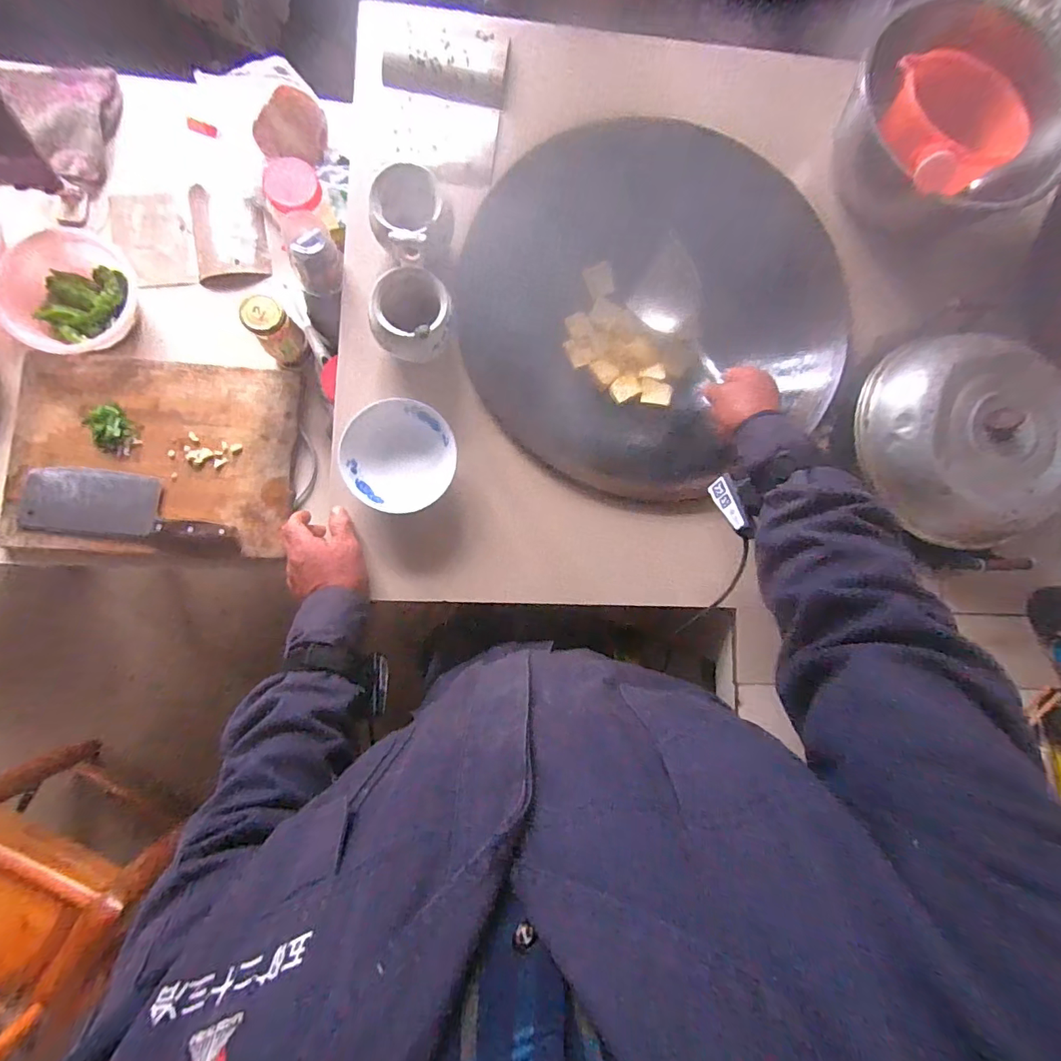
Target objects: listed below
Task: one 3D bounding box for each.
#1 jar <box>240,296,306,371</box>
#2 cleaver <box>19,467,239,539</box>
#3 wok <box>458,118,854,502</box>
[{"bbox_3d":[-0.371,-0.289,0.697,0.059,0.107,0.055,-39,89,-6],"label":"jar"},{"bbox_3d":[-0.586,-0.038,0.698,0.298,0.027,0.093,5,85,-4],"label":"cleaver"},{"bbox_3d":[0.167,-0.298,0.697,0.495,0.145,0.471,0,85,-4],"label":"wok"}]

